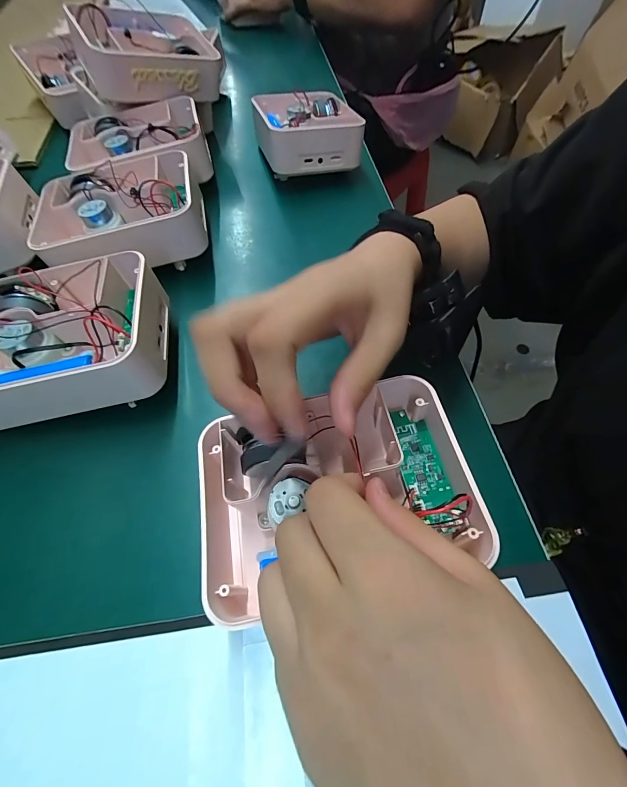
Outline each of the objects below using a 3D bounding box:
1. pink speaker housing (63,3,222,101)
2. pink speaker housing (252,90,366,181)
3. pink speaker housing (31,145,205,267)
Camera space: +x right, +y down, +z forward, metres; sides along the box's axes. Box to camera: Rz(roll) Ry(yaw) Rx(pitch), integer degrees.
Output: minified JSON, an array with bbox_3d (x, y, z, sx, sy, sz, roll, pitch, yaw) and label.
[{"bbox_3d":[-0.179,-0.364,0.374,0.135,0.047,0.110,-24,71,-26],"label":"pink speaker housing"},{"bbox_3d":[-0.011,-0.295,0.389,0.104,0.042,0.122,-13,59,-6],"label":"pink speaker housing"},{"bbox_3d":[-0.164,-0.152,0.291,0.135,0.046,0.108,-13,59,-6],"label":"pink speaker housing"}]

